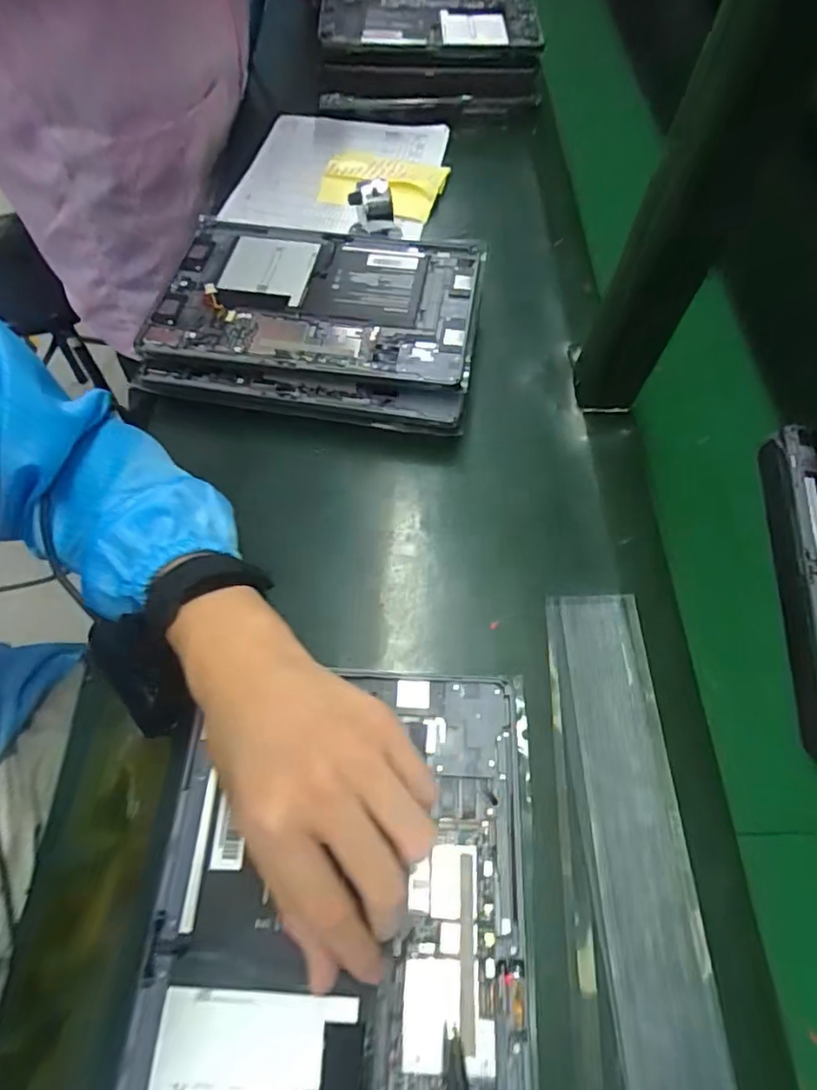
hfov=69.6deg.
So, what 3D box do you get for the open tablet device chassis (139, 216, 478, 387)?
[{"bbox_3d":[-0.077,-0.206,0.487,0.261,0.009,0.168,8,60,6],"label":"open tablet device chassis"}]

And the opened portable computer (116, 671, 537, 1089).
[{"bbox_3d":[-0.031,0.181,0.259,0.168,0.015,0.249,4,60,-1],"label":"opened portable computer"}]

